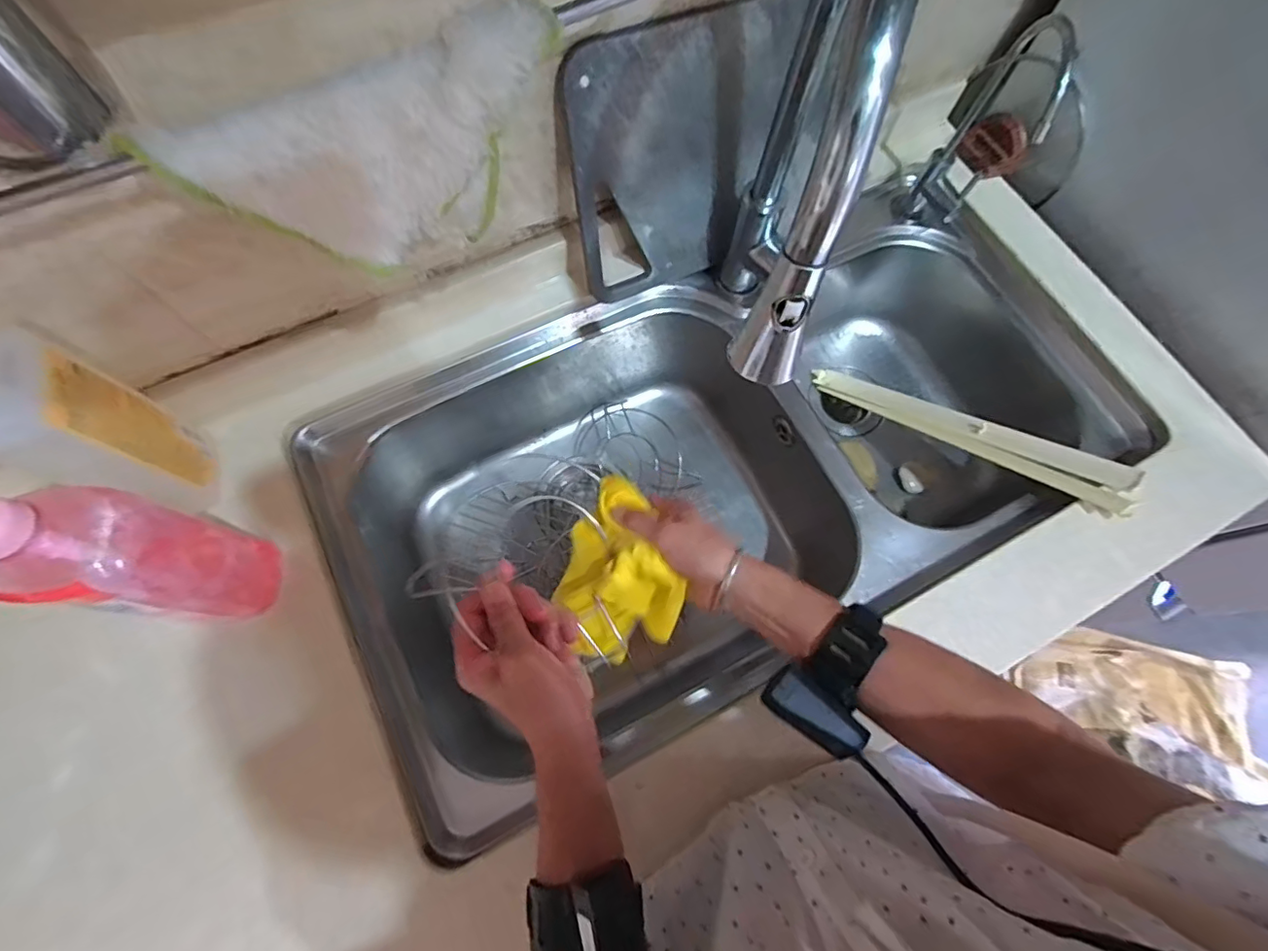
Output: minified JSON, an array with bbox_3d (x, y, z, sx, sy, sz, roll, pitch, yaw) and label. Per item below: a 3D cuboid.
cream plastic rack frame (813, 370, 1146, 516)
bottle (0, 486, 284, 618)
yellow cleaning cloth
[{"bbox_3d":[0.380,-0.062,0.672,0.055,0.026,0.383,-38,44,-14],"label":"cream plastic rack frame"},{"bbox_3d":[-0.358,0.056,0.385,0.075,0.255,0.070,7,71,0],"label":"bottle"},{"bbox_3d":[-0.019,0.079,0.468,0.095,0.062,0.137,-21,73,-9],"label":"yellow cleaning cloth"}]

